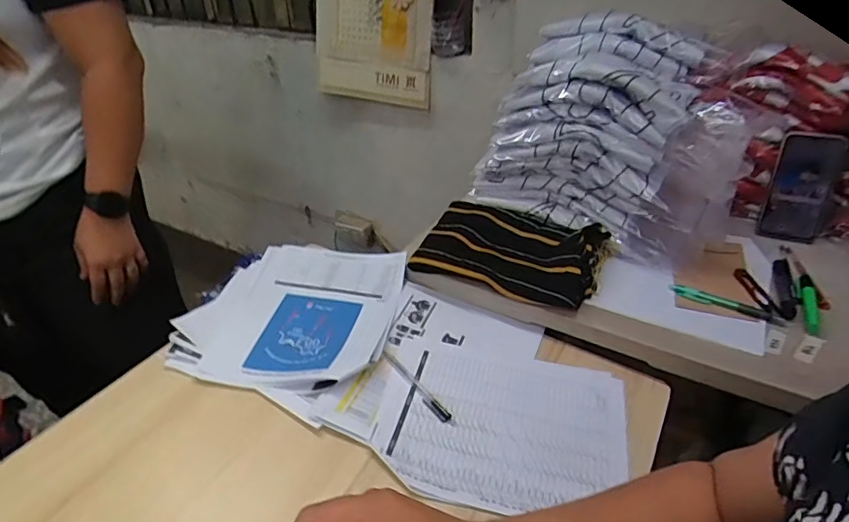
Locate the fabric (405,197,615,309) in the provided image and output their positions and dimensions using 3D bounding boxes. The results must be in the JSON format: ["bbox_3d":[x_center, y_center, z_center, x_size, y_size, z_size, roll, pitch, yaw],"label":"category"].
[{"bbox_3d":[0.133,-0.025,0.787,0.267,0.057,0.179,13,37,21],"label":"fabric"}]

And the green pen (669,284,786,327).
[{"bbox_3d":[0.410,0.059,0.707,0.140,0.011,0.020,17,38,26],"label":"green pen"}]

